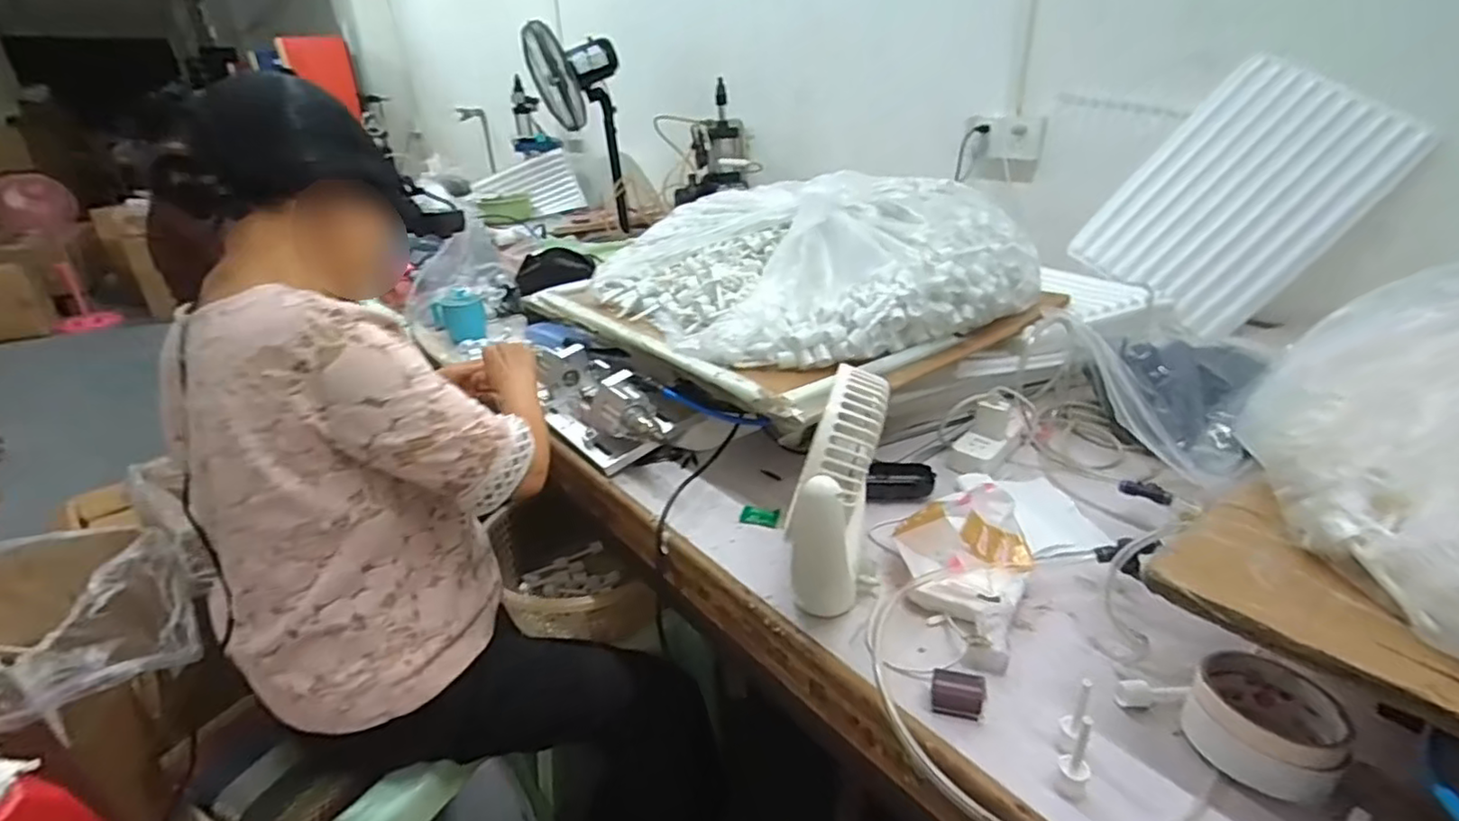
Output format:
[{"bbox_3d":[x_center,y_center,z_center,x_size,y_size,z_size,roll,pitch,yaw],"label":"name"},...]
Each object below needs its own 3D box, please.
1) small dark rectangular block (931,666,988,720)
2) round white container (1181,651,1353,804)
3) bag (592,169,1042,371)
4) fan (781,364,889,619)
[{"bbox_3d":[0.177,0.218,0.504,0.038,0.024,0.026,6,27,18],"label":"small dark rectangular block"},{"bbox_3d":[0.373,0.215,0.454,0.082,0.057,0.086,-2,26,1],"label":"round white container"},{"bbox_3d":[0.100,-0.256,1.046,0.535,0.151,0.607,-16,29,-24],"label":"bag"},{"bbox_3d":[0.099,0.072,0.582,0.064,0.203,0.149,5,27,16],"label":"fan"}]

